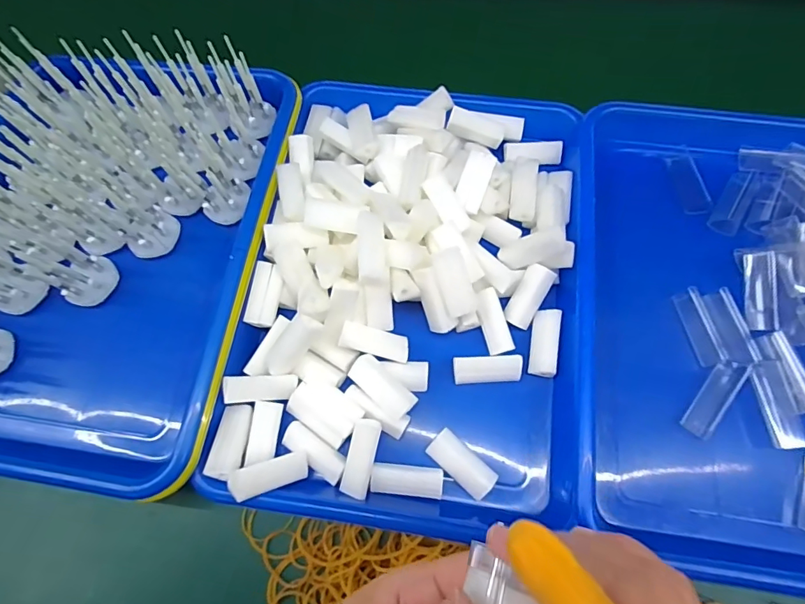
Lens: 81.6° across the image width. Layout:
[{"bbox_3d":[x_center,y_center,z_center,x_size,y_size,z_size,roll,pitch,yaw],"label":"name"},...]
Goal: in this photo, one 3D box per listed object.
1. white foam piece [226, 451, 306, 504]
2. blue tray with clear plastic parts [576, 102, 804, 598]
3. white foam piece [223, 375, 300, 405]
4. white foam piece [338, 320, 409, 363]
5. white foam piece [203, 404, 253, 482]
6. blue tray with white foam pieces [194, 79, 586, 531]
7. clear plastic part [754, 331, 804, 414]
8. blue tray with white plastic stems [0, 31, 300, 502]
[{"bbox_3d":[-0.081,0.106,0.286,0.047,0.007,0.018,-11,65,-31],"label":"white foam piece"},{"bbox_3d":[0.244,0.002,0.319,0.240,0.034,0.341,7,68,6],"label":"blue tray with clear plastic parts"},{"bbox_3d":[-0.093,0.057,0.306,0.046,0.006,0.017,0,66,-19],"label":"white foam piece"},{"bbox_3d":[-0.019,0.029,0.320,0.047,0.013,0.019,14,68,-3],"label":"white foam piece"},{"bbox_3d":[-0.108,0.087,0.292,0.019,0.009,0.045,3,54,4],"label":"white foam piece"},{"bbox_3d":[0.010,-0.021,0.331,0.229,0.051,0.327,7,68,5],"label":"blue tray with white foam pieces"},{"bbox_3d":[0.251,0.046,0.305,0.020,0.007,0.053,-13,68,-3],"label":"clear plastic part"},{"bbox_3d":[-0.220,-0.052,0.334,0.238,0.081,0.336,9,68,6],"label":"blue tray with white plastic stems"}]

